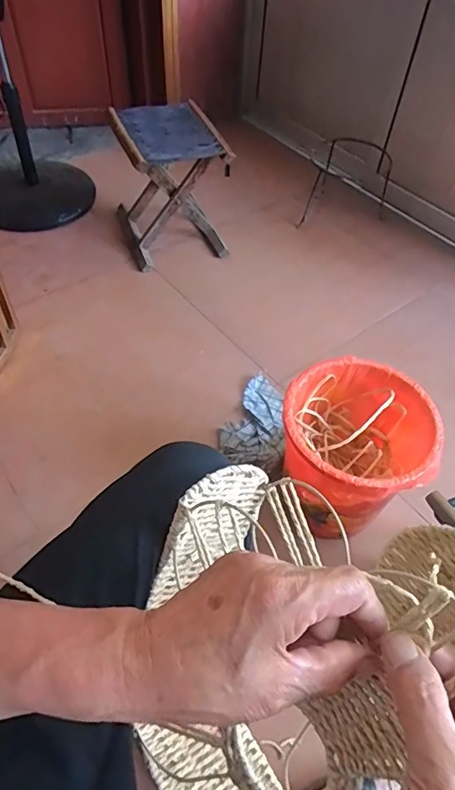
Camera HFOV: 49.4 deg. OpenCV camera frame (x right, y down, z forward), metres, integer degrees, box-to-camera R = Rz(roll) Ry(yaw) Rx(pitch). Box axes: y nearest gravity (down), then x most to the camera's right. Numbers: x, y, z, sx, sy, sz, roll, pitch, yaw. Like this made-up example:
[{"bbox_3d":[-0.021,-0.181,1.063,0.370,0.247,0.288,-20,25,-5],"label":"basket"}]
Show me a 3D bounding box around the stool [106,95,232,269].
[{"bbox_3d":[-0.163,-0.586,1.387,0.272,0.315,0.301,-16,55,-15],"label":"stool"}]

